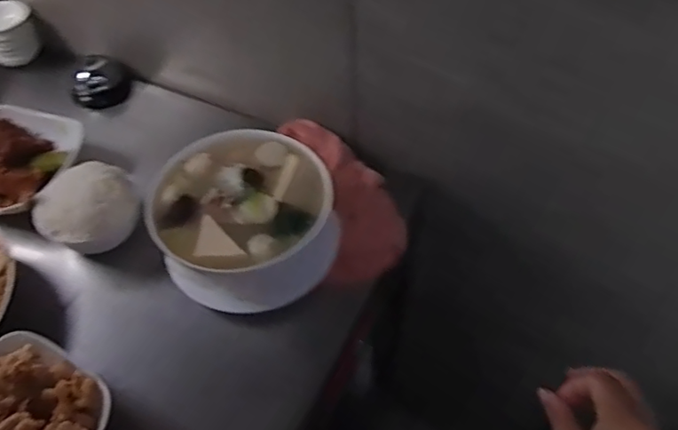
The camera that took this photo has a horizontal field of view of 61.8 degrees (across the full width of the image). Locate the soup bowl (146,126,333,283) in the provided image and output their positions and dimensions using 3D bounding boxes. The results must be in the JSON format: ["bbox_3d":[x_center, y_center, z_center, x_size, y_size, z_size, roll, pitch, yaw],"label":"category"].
[{"bbox_3d":[-0.103,0.002,0.624,0.189,0.081,0.176,22,60,19],"label":"soup bowl"}]

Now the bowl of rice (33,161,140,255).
[{"bbox_3d":[-0.291,-0.011,0.657,0.105,0.085,0.097,-2,55,3],"label":"bowl of rice"}]

